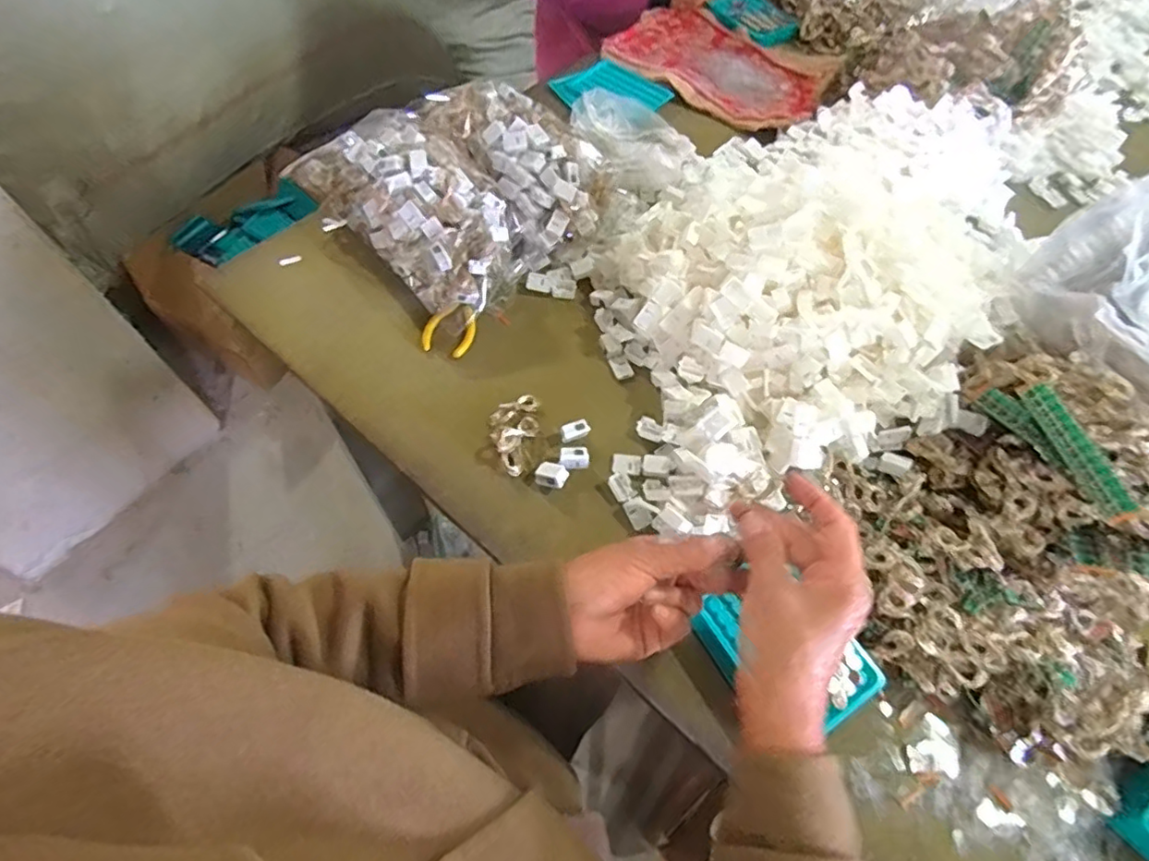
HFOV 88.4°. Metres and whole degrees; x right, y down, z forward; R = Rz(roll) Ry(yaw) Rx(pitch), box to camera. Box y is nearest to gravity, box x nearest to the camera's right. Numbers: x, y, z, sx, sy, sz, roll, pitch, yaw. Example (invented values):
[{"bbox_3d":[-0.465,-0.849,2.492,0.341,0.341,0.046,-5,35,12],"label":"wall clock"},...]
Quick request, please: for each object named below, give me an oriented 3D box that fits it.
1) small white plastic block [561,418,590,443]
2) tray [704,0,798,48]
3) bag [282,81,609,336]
[{"bbox_3d":[0.001,0.000,0.575,0.029,0.015,0.014,-21,64,-14],"label":"small white plastic block"},{"bbox_3d":[0.295,-0.672,0.962,0.122,0.037,0.076,37,65,16],"label":"tray"},{"bbox_3d":[-0.125,-0.284,0.675,0.272,0.099,0.267,41,66,18],"label":"bag"}]

